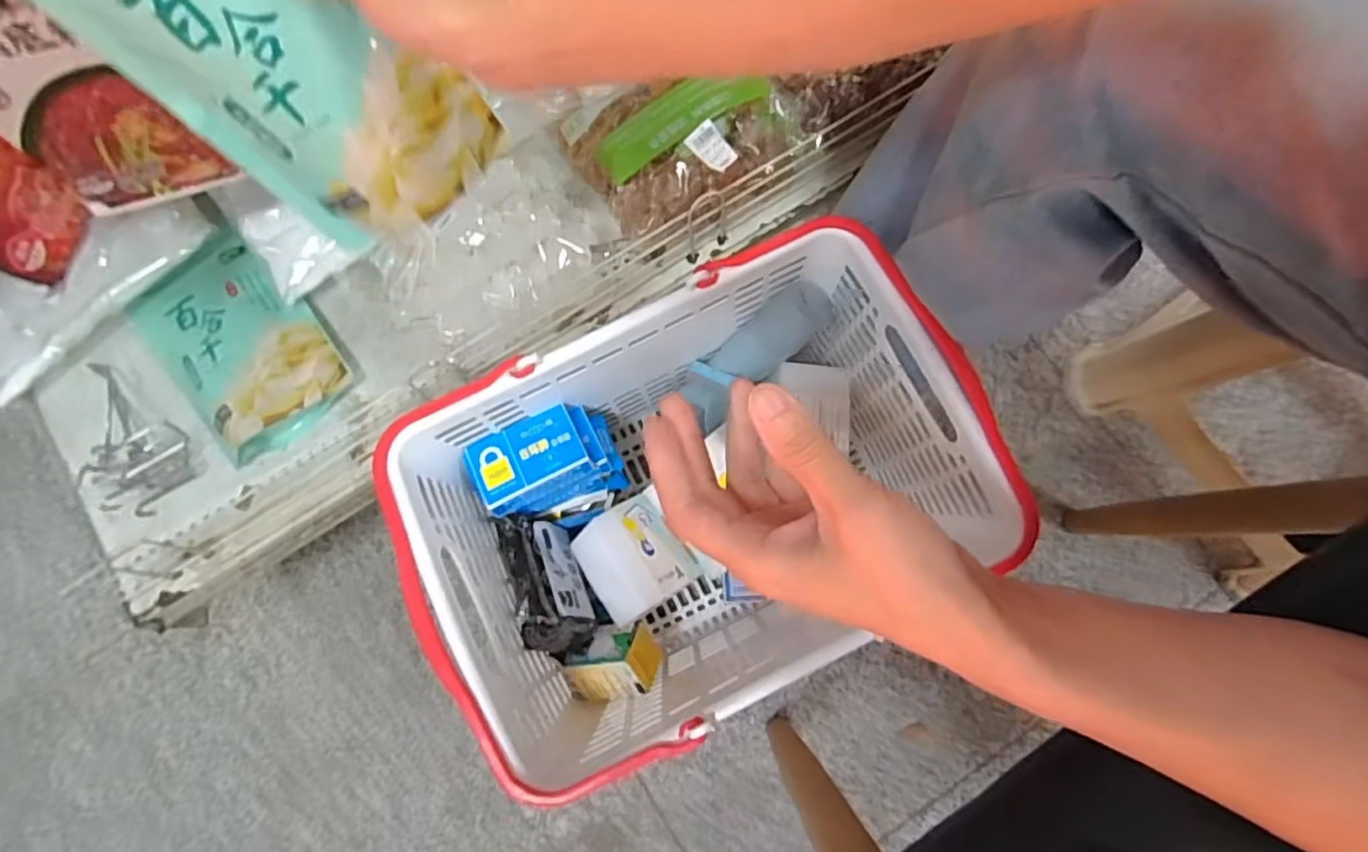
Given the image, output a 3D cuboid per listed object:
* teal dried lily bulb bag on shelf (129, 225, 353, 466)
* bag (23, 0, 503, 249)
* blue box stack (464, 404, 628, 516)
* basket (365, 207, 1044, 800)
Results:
[{"bbox_3d":[-0.389,-0.073,0.584,0.118,0.037,0.187,-41,80,-6],"label":"teal dried lily bulb bag on shelf"},{"bbox_3d":[-0.200,-0.187,0.321,0.134,0.221,0.017,-31,55,4],"label":"bag"},{"bbox_3d":[-0.127,0.032,0.621,0.126,0.069,0.084,-19,79,-2],"label":"blue box stack"},{"bbox_3d":[0.008,0.066,0.622,0.450,0.231,0.325,-25,79,-3],"label":"basket"}]

